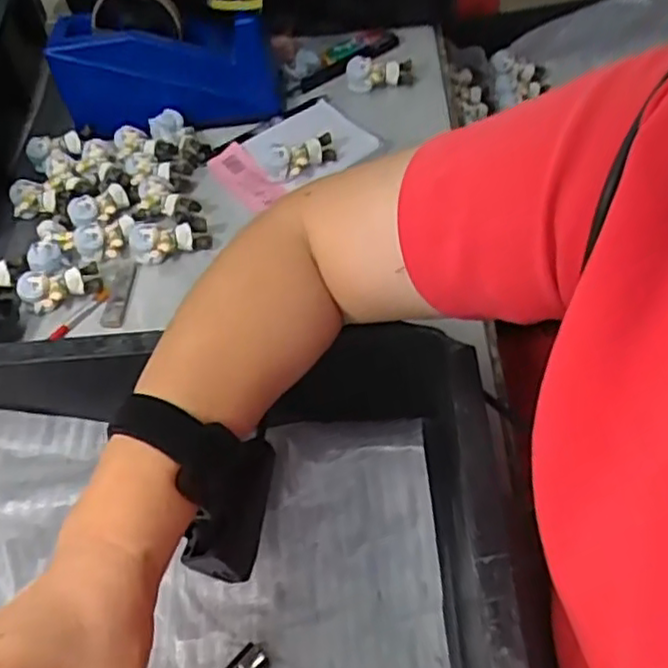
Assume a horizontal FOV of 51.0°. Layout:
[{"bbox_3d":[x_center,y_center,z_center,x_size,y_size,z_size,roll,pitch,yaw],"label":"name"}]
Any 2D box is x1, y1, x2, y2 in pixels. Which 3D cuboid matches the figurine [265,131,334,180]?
[{"bbox_3d":[-0.027,-0.150,0.589,0.059,0.021,0.026,-19,52,-8],"label":"figurine"}]

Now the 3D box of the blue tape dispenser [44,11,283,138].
[{"bbox_3d":[-0.150,-0.238,0.627,0.189,0.087,0.066,-14,52,-3],"label":"blue tape dispenser"}]

